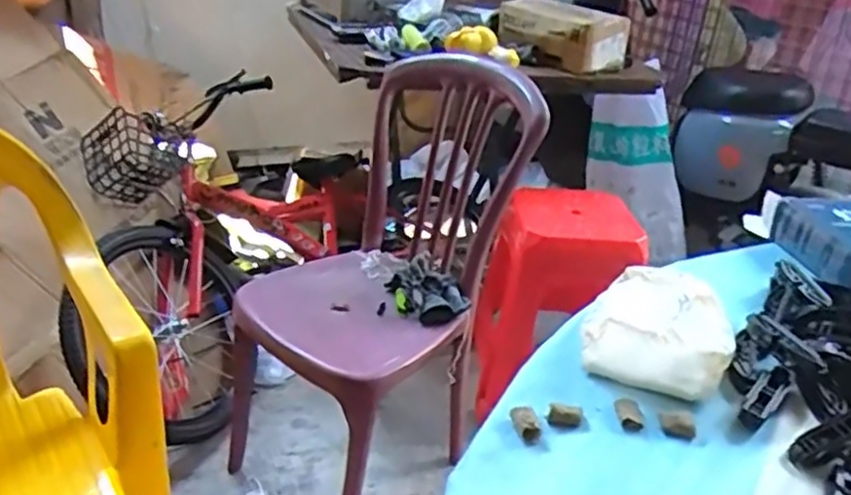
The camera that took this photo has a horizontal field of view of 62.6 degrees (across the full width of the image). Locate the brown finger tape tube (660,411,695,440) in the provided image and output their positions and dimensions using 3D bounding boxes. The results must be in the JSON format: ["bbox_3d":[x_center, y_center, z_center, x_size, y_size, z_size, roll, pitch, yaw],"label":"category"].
[{"bbox_3d":[0.176,0.123,0.488,0.022,0.009,0.019,6,28,4],"label":"brown finger tape tube"}]

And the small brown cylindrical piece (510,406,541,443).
[{"bbox_3d":[0.070,0.120,0.482,0.016,0.009,0.028,-2,29,-11],"label":"small brown cylindrical piece"}]

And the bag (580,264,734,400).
[{"bbox_3d":[0.195,0.055,0.574,0.106,0.042,0.152,16,30,21],"label":"bag"}]

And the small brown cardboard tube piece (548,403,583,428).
[{"bbox_3d":[0.098,0.117,0.489,0.023,0.013,0.010,7,28,7],"label":"small brown cardboard tube piece"}]

